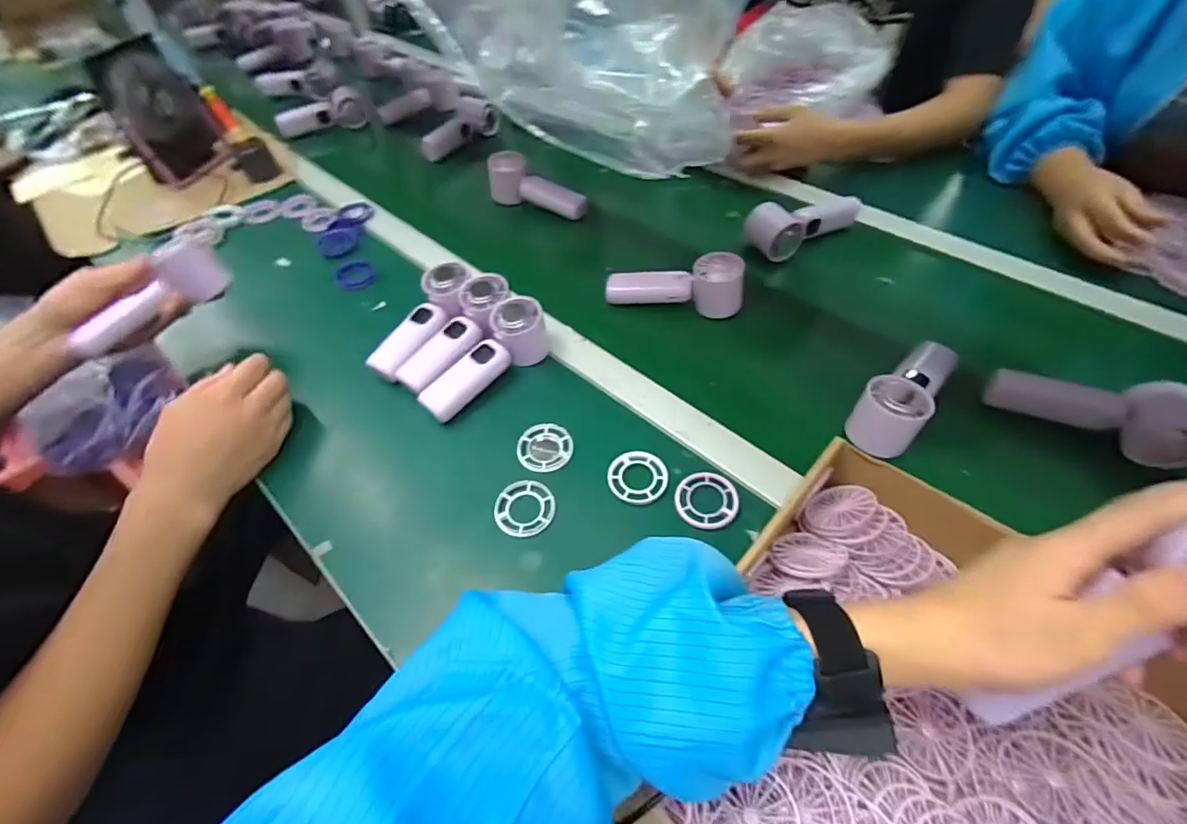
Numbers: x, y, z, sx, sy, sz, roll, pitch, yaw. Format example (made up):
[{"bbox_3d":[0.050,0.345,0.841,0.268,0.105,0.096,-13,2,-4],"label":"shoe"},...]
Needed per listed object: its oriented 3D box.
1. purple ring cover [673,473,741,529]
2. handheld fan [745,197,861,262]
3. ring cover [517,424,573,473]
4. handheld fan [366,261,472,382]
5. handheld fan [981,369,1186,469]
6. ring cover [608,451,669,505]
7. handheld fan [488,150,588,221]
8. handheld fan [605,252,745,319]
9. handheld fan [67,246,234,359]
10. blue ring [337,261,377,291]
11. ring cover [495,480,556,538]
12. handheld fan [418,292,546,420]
[{"bbox_3d":[0.098,0.076,0.447,0.054,0.006,0.053,9,57,11],"label":"purple ring cover"},{"bbox_3d":[0.275,-0.246,0.667,0.158,0.048,0.062,-18,56,-8],"label":"handheld fan"},{"bbox_3d":[-0.047,0.033,0.491,0.051,0.004,0.052,-2,55,4],"label":"ring cover"},{"bbox_3d":[-0.186,-0.099,0.575,0.053,0.055,0.154,22,60,19],"label":"handheld fan"},{"bbox_3d":[0.452,-0.011,0.467,0.150,0.052,0.063,28,62,22],"label":"handheld fan"},{"bbox_3d":[0.040,0.059,0.464,0.053,0.004,0.052,-1,55,5],"label":"ring cover"},{"bbox_3d":[-0.084,-0.329,0.750,0.161,0.051,0.053,27,62,22],"label":"handheld fan"},{"bbox_3d":[0.095,-0.154,0.603,0.157,0.055,0.045,9,56,11],"label":"handheld fan"},{"bbox_3d":[-0.458,-0.124,0.538,0.045,0.052,0.138,33,64,24],"label":"handheld fan"},{"bbox_3d":[-0.315,-0.183,0.685,0.052,0.009,0.059,1,55,6],"label":"blue ring"},{"bbox_3d":[-0.060,0.084,0.453,0.052,0.004,0.053,-3,55,3],"label":"ring cover"},{"bbox_3d":[-0.114,-0.055,0.530,0.051,0.053,0.150,37,66,26],"label":"handheld fan"}]

